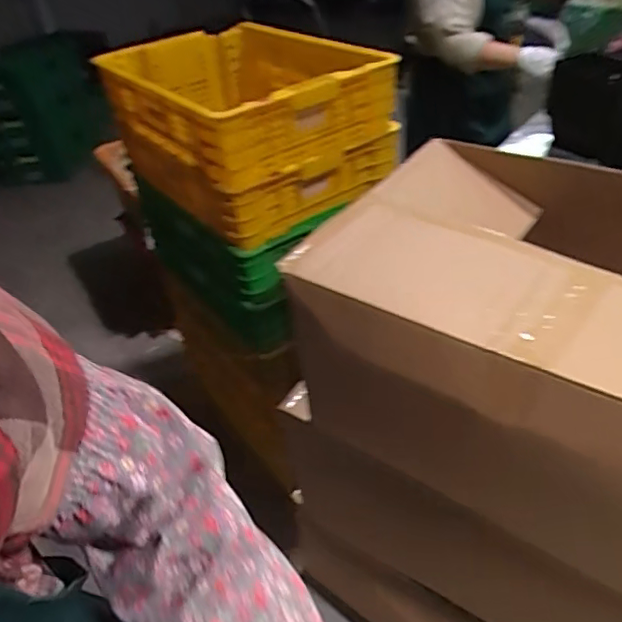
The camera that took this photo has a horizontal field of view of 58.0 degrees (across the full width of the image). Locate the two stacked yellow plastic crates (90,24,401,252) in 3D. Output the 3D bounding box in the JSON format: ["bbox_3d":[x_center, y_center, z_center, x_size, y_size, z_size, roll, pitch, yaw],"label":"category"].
[{"bbox_3d":[-0.159,-0.394,1.169,0.398,0.280,0.568,-30,43,-27],"label":"two stacked yellow plastic crates"}]

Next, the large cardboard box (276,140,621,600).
[{"bbox_3d":[0.356,0.055,0.755,0.668,0.313,0.473,20,45,31],"label":"large cardboard box"}]

